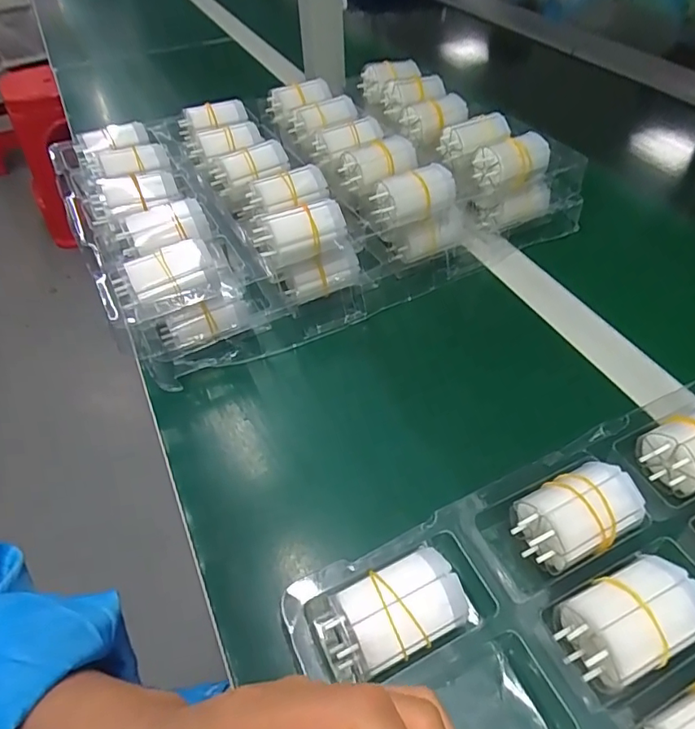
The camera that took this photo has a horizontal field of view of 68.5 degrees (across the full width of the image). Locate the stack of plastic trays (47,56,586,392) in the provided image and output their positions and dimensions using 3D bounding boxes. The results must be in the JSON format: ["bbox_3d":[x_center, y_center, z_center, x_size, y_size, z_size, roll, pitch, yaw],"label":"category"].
[{"bbox_3d":[-0.032,-0.166,0.469,0.385,0.084,0.277,-24,51,-17],"label":"stack of plastic trays"}]

